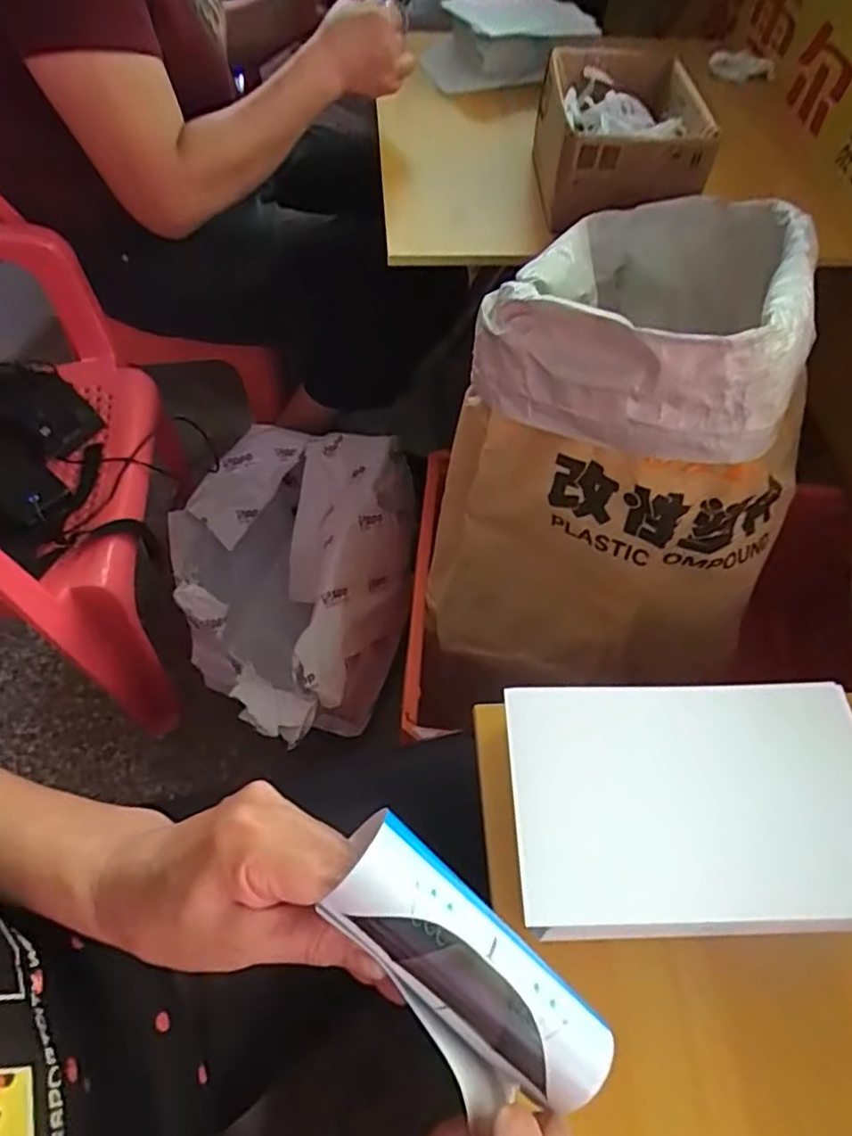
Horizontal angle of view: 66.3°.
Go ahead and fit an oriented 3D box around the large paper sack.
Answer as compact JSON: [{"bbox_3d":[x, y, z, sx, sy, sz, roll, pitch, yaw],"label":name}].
[{"bbox_3d":[0.191,-0.172,0.647,0.291,0.365,0.392,10,58,3],"label":"large paper sack"}]

